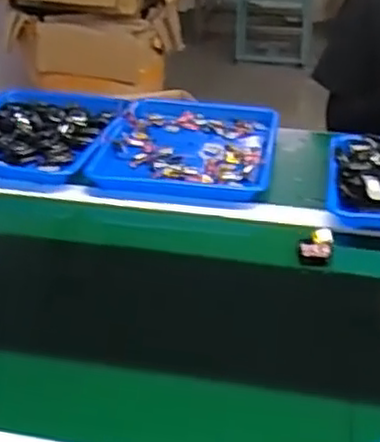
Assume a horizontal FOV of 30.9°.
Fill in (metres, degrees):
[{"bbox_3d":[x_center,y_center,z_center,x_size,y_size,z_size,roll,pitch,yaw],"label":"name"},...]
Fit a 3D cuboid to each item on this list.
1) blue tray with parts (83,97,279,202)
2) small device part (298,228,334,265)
[{"bbox_3d":[0.003,-0.120,1.052,0.250,0.034,0.313,4,31,8],"label":"blue tray with parts"},{"bbox_3d":[0.149,0.030,0.813,0.039,0.027,0.041,5,31,10],"label":"small device part"}]

